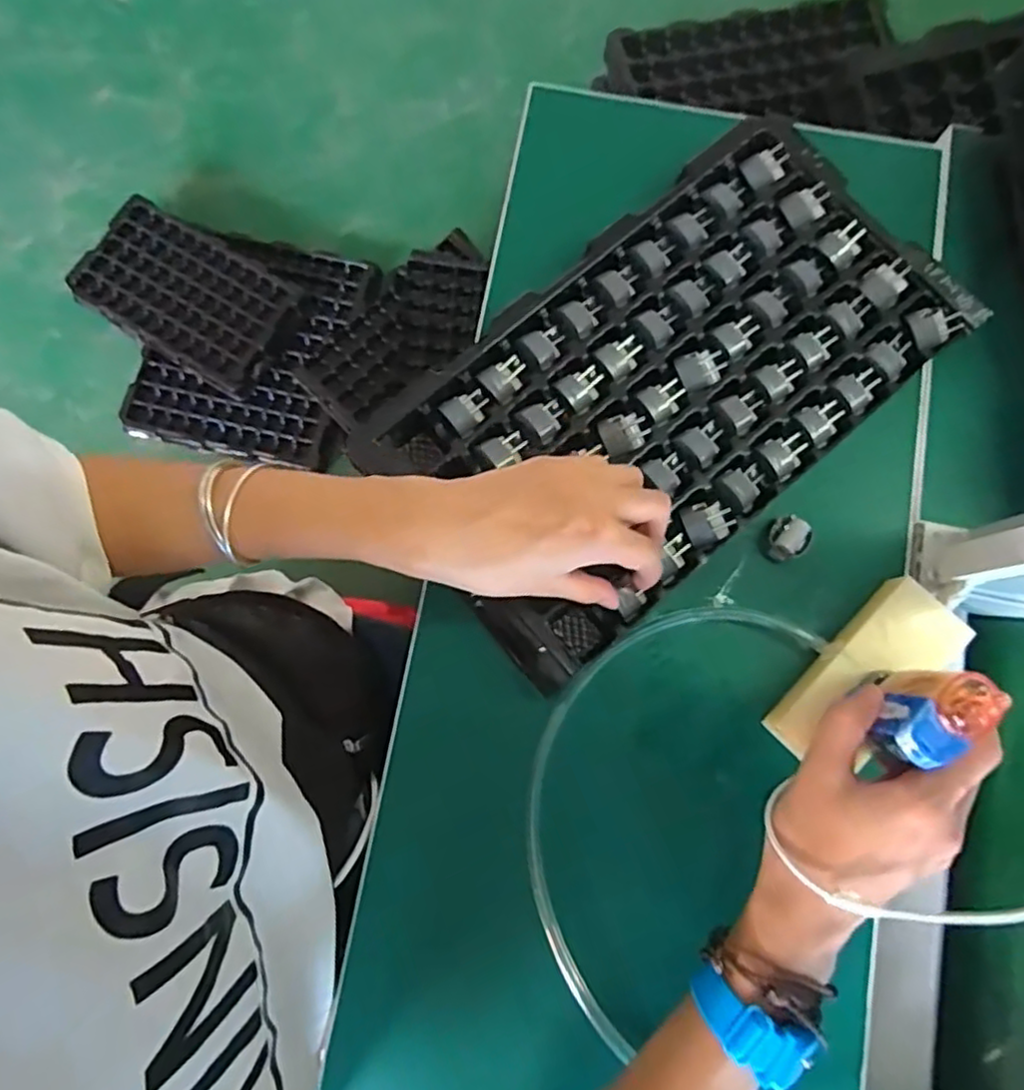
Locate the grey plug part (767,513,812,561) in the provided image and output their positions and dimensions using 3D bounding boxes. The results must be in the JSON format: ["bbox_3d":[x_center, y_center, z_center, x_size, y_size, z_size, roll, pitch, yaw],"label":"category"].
[{"bbox_3d":[0.168,-0.004,0.413,0.025,0.025,0.021,44,83,8],"label":"grey plug part"}]

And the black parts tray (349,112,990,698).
[{"bbox_3d":[0.097,-0.097,0.426,0.349,0.029,0.190,-39,81,-6],"label":"black parts tray"}]

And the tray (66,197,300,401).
[{"bbox_3d":[-0.569,-0.444,1.194,0.383,0.036,0.225,31,81,6],"label":"tray"}]

